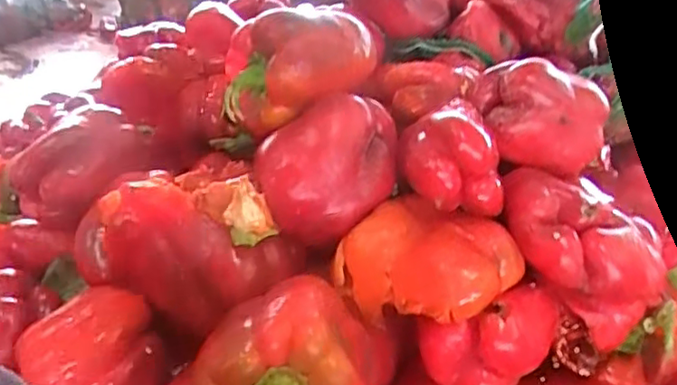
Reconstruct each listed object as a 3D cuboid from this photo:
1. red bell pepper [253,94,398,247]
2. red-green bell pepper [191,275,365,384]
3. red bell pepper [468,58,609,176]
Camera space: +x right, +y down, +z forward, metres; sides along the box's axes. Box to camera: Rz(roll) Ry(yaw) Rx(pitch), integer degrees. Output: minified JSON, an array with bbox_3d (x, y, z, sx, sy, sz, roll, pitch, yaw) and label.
[{"bbox_3d":[-0.010,-0.025,0.495,0.108,0.089,0.096,5,29,-2],"label":"red bell pepper"},{"bbox_3d":[-0.036,0.107,0.391,0.099,0.080,0.078,2,29,-7],"label":"red-green bell pepper"},{"bbox_3d":[0.162,-0.065,0.514,0.108,0.068,0.077,8,29,3],"label":"red bell pepper"}]

